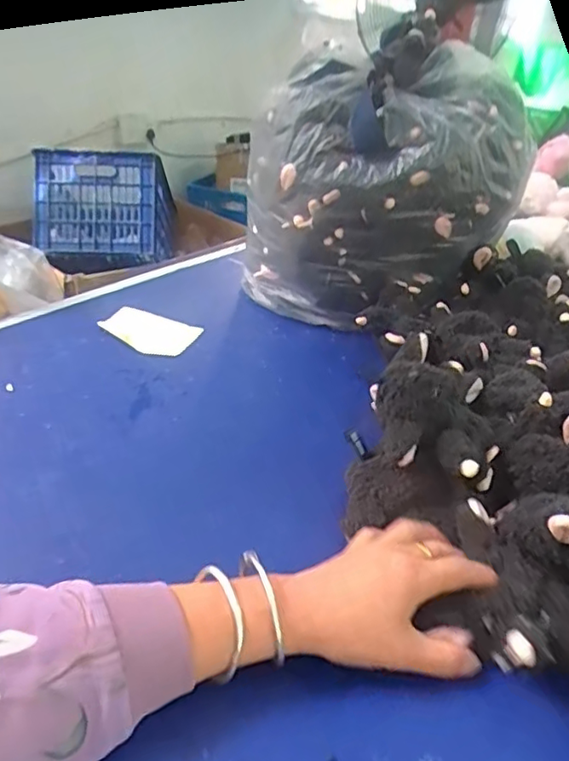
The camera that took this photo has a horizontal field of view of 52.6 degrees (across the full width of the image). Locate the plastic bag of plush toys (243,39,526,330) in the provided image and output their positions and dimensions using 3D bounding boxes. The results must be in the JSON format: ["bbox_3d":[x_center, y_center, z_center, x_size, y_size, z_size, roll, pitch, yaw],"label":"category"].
[{"bbox_3d":[0.124,-0.254,0.812,0.270,0.348,0.310,-18,40,-36],"label":"plastic bag of plush toys"}]

